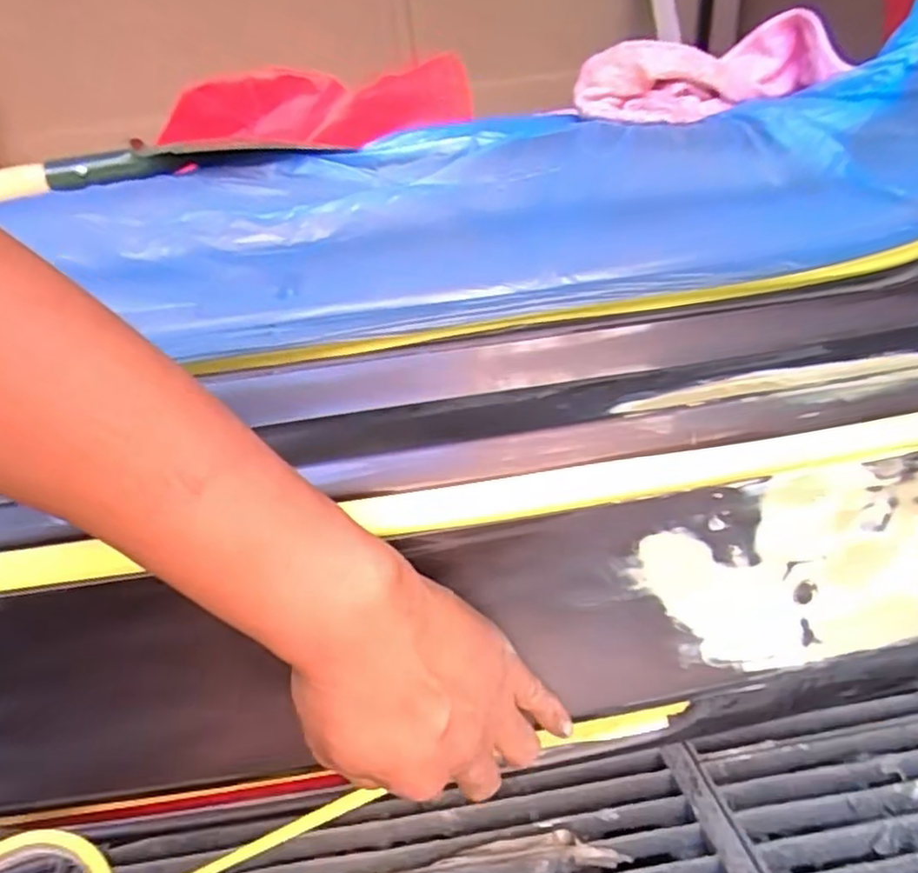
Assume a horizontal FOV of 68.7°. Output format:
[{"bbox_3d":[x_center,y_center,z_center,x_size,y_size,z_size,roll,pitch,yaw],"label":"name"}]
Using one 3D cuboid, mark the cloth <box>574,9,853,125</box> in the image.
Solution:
[{"bbox_3d":[0.229,-0.339,0.633,0.233,0.074,0.053,-9,15,-8],"label":"cloth"}]

